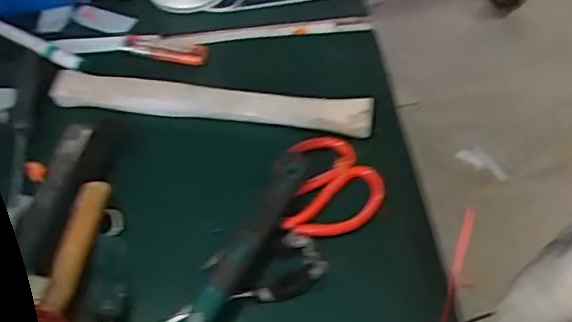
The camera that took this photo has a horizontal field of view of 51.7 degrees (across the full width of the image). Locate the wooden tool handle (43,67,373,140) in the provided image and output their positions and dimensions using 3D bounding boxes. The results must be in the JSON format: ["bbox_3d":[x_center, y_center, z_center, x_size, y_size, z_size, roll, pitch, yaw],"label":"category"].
[{"bbox_3d":[-0.071,-0.053,0.553,0.297,0.025,0.030,5,55,5],"label":"wooden tool handle"}]

